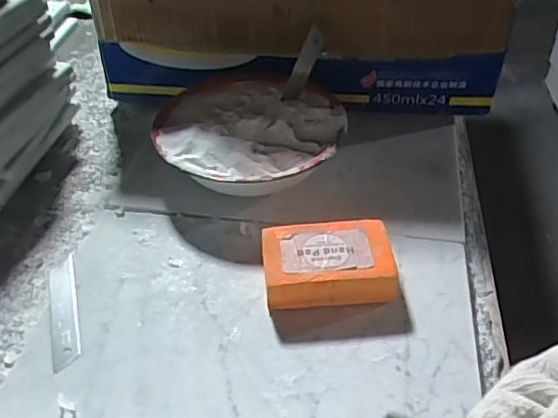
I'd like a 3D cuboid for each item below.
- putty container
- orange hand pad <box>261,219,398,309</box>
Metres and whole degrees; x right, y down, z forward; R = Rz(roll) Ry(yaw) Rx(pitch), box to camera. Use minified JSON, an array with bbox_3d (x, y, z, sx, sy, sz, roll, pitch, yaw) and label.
[{"bbox_3d":[-0.030,-0.069,0.528,0.172,0.050,0.160,4,43,7],"label":"putty container"},{"bbox_3d":[0.035,0.041,0.426,0.091,0.031,0.057,-4,43,-2],"label":"orange hand pad"}]

